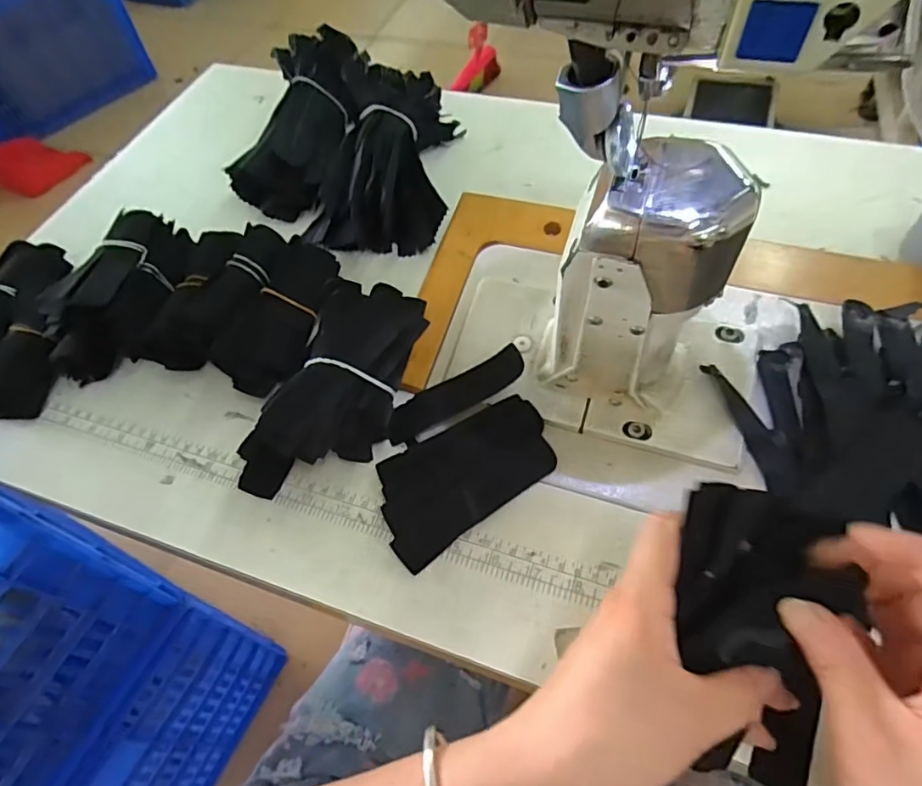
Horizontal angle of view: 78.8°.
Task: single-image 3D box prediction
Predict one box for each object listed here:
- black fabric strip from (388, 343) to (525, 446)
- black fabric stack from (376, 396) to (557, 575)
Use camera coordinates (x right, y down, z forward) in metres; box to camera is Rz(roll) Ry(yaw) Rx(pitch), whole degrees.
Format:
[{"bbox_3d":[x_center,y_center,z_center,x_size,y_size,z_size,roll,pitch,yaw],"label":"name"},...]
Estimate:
[{"bbox_3d":[-0.005,0.002,0.387,0.104,0.009,0.025,-30,57,9],"label":"black fabric strip"},{"bbox_3d":[0.002,0.050,0.362,0.118,0.018,0.067,-29,59,-14],"label":"black fabric stack"}]

